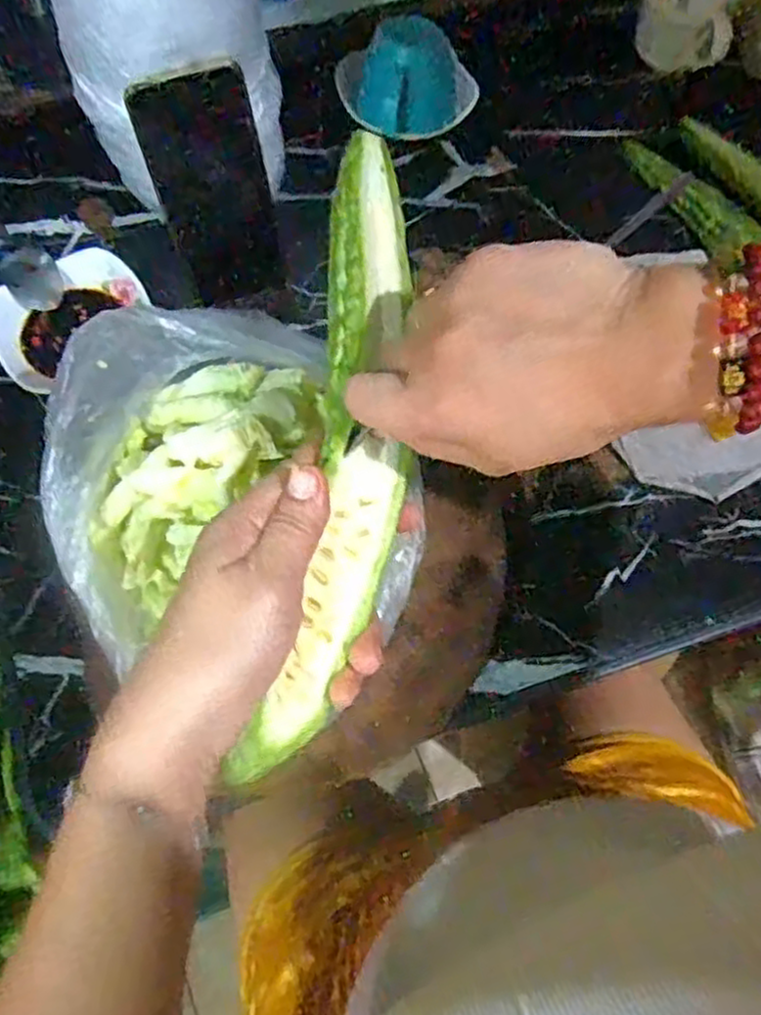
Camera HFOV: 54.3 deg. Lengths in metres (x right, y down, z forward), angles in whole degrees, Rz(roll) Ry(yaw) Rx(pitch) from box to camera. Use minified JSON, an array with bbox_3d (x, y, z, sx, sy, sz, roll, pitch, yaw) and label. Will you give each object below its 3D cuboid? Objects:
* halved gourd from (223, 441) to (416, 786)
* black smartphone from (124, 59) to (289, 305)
[{"bbox_3d":[-0.024,0.040,0.311,0.037,0.022,0.146,25,75,-17],"label":"halved gourd"},{"bbox_3d":[-0.114,-0.216,0.508,0.075,0.148,0.013,-18,43,-9],"label":"black smartphone"}]

